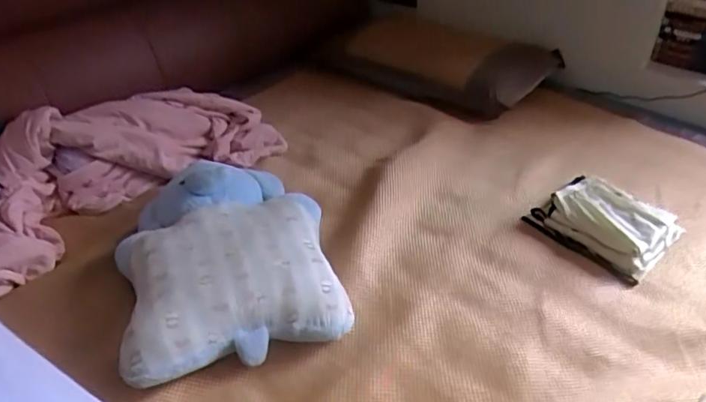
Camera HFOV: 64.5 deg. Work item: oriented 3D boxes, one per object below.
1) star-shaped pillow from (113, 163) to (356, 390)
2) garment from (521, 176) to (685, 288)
[{"bbox_3d":[-0.237,0.092,1.043,0.376,0.138,0.467,-13,39,-15],"label":"star-shaped pillow"},{"bbox_3d":[0.526,0.036,1.165,0.215,0.062,0.253,-32,46,-33],"label":"garment"}]

